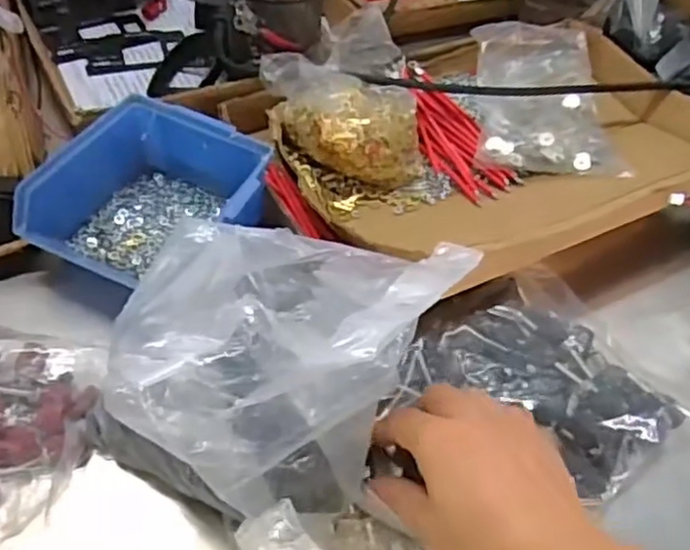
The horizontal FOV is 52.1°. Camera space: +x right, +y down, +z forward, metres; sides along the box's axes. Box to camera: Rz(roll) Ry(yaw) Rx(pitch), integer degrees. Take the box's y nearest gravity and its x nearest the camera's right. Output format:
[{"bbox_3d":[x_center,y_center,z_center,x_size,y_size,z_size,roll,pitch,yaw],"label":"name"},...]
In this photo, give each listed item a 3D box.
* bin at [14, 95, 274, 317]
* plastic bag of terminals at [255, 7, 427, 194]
[{"bbox_3d":[-0.129,-0.048,0.484,0.125,0.061,0.131,26,52,15],"label":"bin"},{"bbox_3d":[-0.004,-0.144,0.554,0.115,0.057,0.148,-4,51,-10],"label":"plastic bag of terminals"}]

